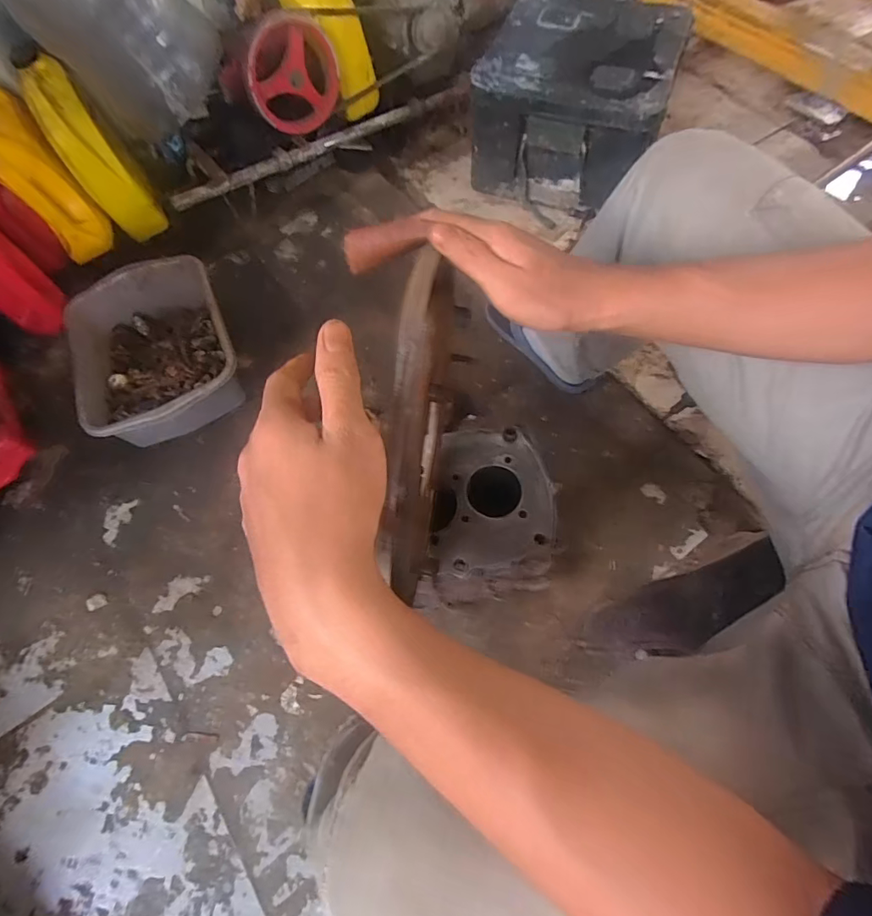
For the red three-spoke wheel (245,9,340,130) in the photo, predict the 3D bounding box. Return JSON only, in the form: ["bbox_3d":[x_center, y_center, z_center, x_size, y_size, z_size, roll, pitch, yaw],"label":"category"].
[{"bbox_3d":[-0.272,-0.744,0.970,0.193,0.208,0.036,-42,69,-15],"label":"red three-spoke wheel"}]

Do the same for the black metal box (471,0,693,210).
[{"bbox_3d":[0.306,-0.792,1.092,0.374,0.229,0.382,17,67,12],"label":"black metal box"}]

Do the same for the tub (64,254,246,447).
[{"bbox_3d":[-0.502,-0.195,0.895,0.263,0.137,0.351,-22,66,-7],"label":"tub"}]

